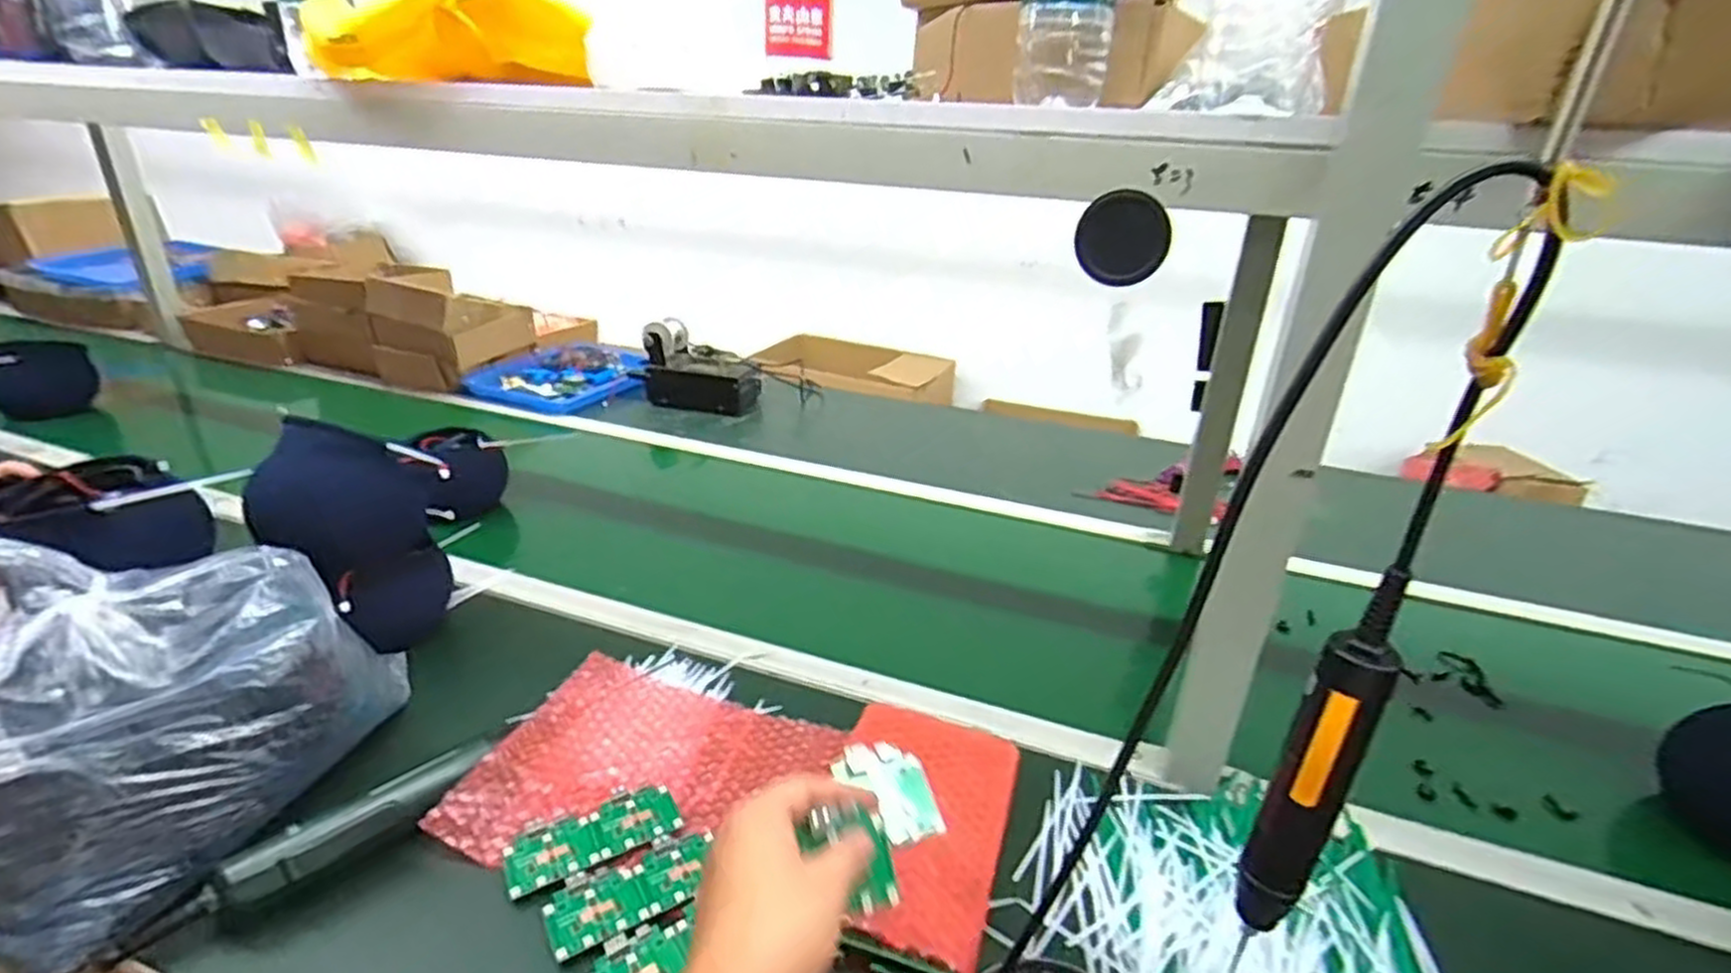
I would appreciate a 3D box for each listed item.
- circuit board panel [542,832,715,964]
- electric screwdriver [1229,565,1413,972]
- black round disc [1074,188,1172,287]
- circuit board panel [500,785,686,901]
[{"bbox_3d":[-0.156,0.270,0.522,0.110,0.004,0.054,-12,29,-30],"label":"circuit board panel"},{"bbox_3d":[0.221,0.148,0.384,0.032,0.226,0.032,23,31,36],"label":"electric screwdriver"},{"bbox_3d":[0.177,-0.170,0.532,0.060,0.059,0.019,8,25,10],"label":"black round disc"},{"bbox_3d":[-0.197,0.247,0.558,0.117,0.007,0.057,-12,29,-30],"label":"circuit board panel"}]

